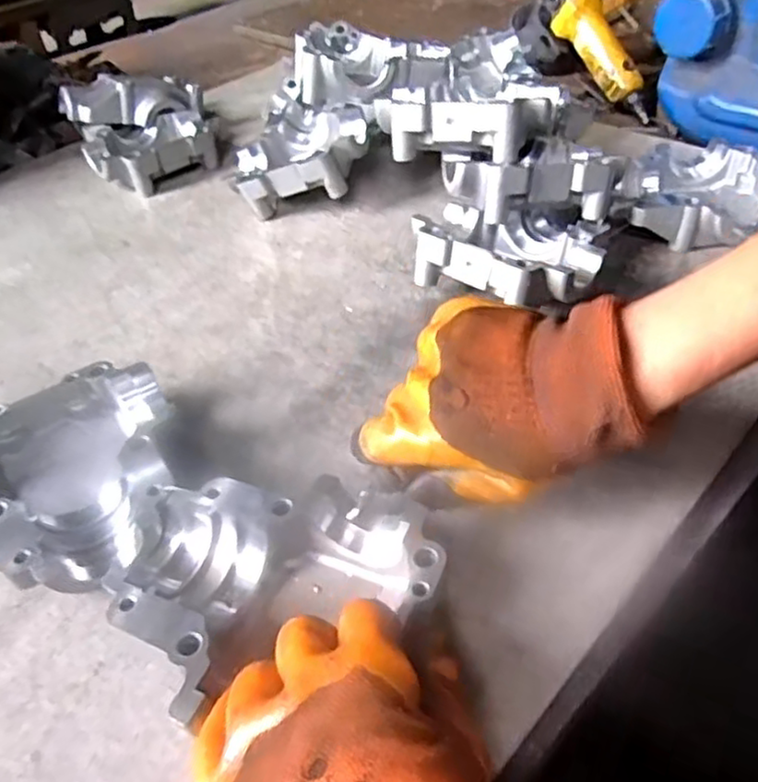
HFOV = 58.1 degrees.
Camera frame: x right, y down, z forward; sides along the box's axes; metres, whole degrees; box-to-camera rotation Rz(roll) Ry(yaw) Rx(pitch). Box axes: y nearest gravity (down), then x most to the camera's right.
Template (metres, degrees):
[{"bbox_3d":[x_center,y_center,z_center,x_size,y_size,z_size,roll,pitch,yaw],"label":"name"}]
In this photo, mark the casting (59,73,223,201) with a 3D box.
[{"bbox_3d":[-0.260,-0.287,0.750,0.140,0.079,0.160,-18,44,-12],"label":"casting"}]

